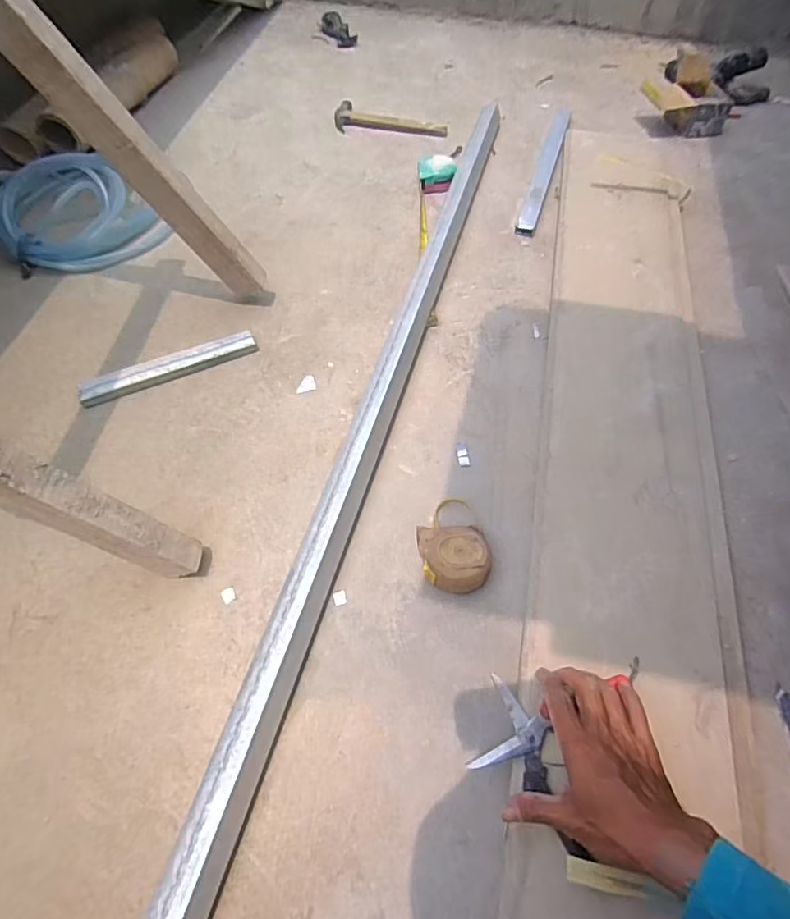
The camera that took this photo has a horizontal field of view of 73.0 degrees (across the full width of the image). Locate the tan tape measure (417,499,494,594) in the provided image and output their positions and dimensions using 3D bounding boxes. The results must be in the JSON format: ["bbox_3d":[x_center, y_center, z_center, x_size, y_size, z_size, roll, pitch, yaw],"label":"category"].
[{"bbox_3d":[0.065,0.093,0.614,0.077,0.043,0.122,-2,56,-3],"label":"tan tape measure"}]

